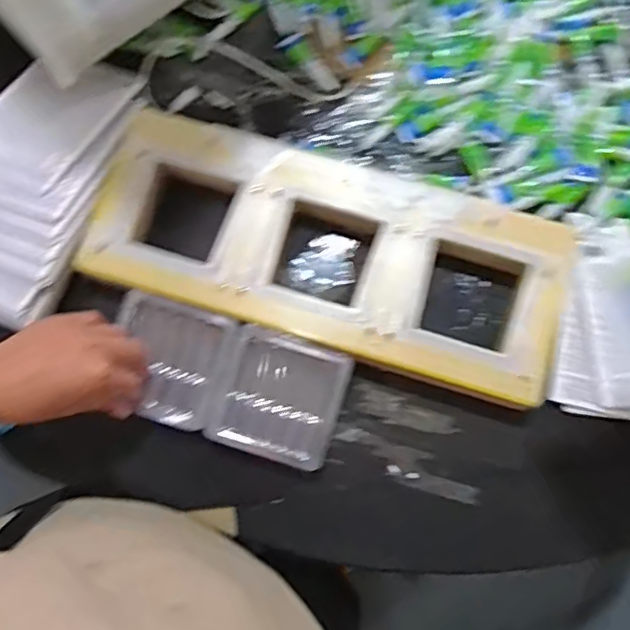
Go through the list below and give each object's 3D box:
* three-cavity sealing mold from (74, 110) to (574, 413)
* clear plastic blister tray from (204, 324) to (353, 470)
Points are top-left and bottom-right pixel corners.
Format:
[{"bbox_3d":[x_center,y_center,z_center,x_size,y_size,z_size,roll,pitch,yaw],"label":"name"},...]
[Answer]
[{"bbox_3d":[0.010,-0.055,0.542,0.426,0.029,0.169,19,78,5],"label":"three-cavity sealing mold"},{"bbox_3d":[-0.029,0.072,0.521,0.102,0.017,0.102,17,78,5],"label":"clear plastic blister tray"}]

